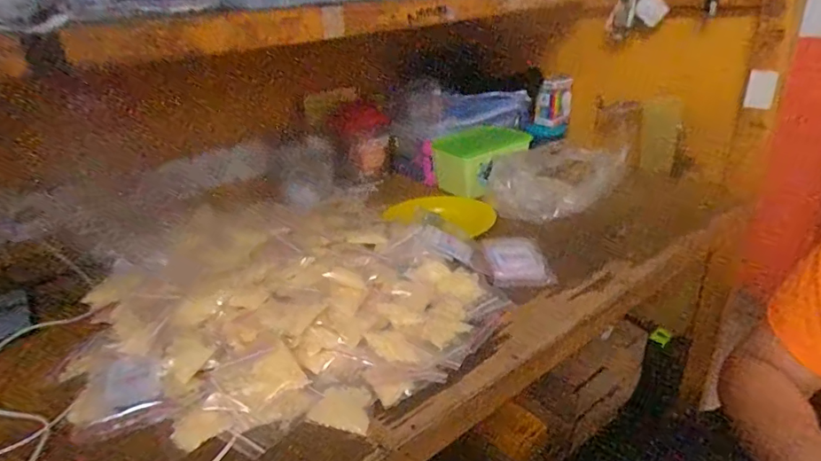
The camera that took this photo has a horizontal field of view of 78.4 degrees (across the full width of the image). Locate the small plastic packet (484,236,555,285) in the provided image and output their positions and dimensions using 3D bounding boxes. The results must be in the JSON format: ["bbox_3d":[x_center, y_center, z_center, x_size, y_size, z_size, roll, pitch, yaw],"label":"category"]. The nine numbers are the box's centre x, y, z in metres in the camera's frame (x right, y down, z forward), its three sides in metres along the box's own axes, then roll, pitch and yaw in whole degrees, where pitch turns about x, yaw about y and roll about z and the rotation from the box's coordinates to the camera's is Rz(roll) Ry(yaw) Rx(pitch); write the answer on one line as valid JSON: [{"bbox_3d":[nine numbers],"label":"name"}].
[{"bbox_3d":[0.165,0.047,0.788,0.083,0.023,0.118,-6,26,-3],"label":"small plastic packet"}]

